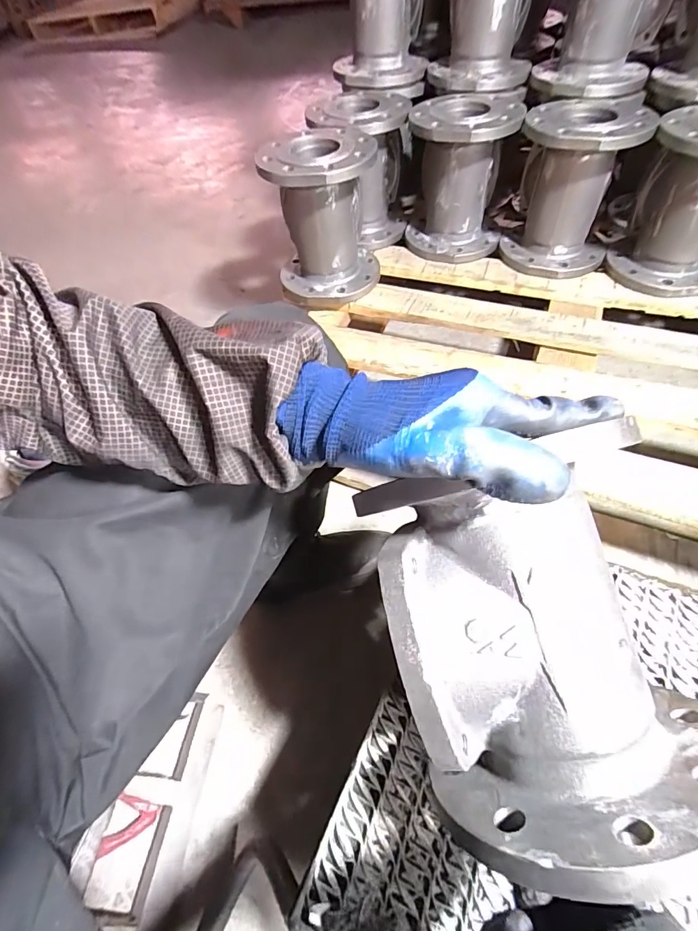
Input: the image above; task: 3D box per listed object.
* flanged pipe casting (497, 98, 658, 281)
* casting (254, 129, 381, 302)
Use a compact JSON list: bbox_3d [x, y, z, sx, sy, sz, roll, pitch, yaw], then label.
[{"bbox_3d":[0.390,-0.484,0.769,0.181,0.233,0.184,20,59,18],"label":"flanged pipe casting"},{"bbox_3d":[-0.039,-0.428,0.771,0.175,0.237,0.166,7,55,10],"label":"casting"}]

